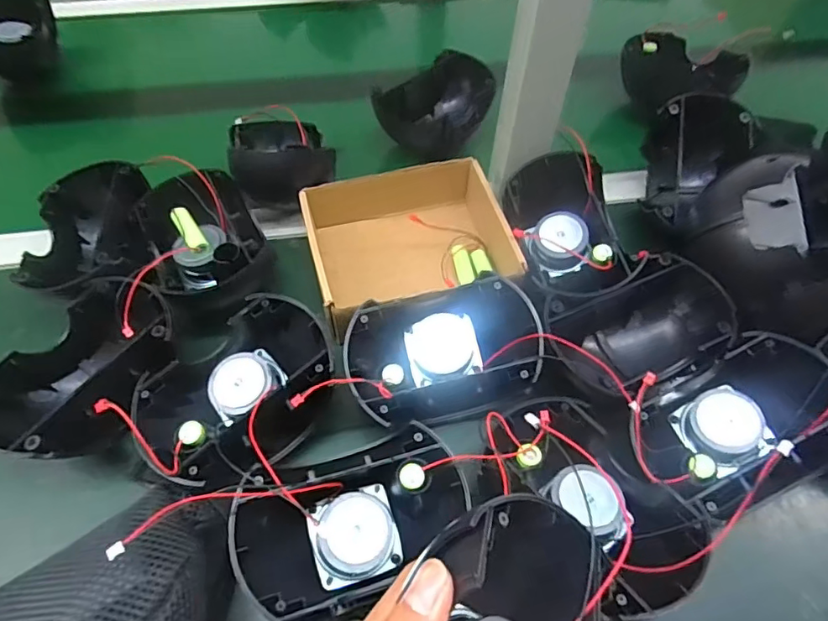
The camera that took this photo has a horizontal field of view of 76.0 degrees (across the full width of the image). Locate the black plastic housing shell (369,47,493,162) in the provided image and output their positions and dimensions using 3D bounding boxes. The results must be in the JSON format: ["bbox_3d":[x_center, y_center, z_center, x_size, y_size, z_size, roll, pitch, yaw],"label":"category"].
[{"bbox_3d":[0.028,-0.219,0.571,0.083,0.056,0.132,39,64,21],"label":"black plastic housing shell"}]

